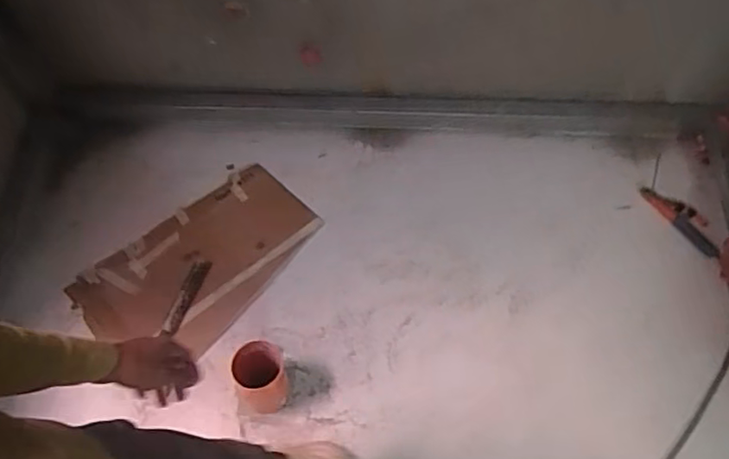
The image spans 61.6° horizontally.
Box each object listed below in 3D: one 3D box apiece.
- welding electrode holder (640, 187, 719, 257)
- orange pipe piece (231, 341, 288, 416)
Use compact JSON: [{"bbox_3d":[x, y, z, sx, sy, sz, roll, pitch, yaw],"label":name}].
[{"bbox_3d":[0.860,-0.029,1.638,0.078,0.041,0.259,-21,51,-10],"label":"welding electrode holder"},{"bbox_3d":[-0.237,0.338,1.374,0.127,0.195,0.117,-6,64,-4],"label":"orange pipe piece"}]

